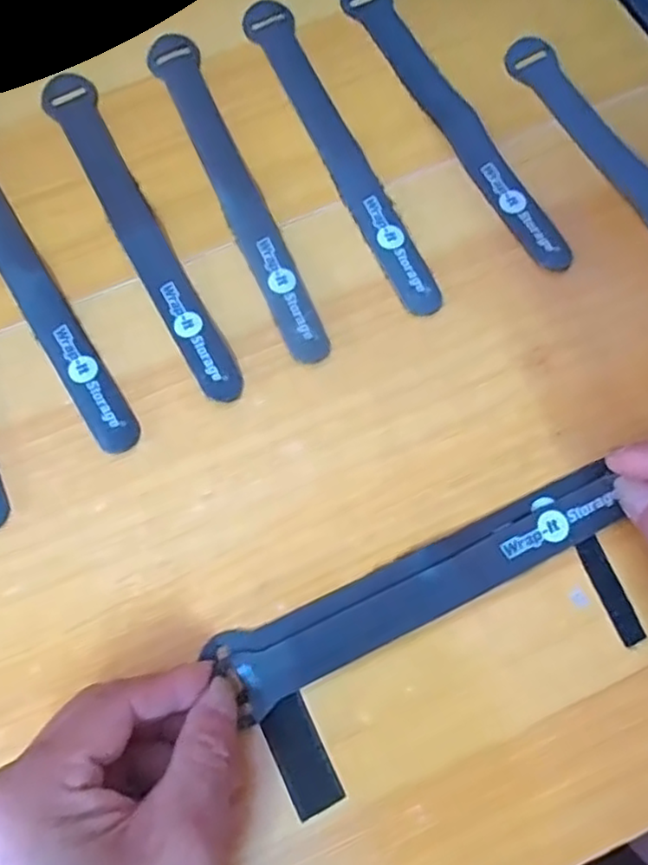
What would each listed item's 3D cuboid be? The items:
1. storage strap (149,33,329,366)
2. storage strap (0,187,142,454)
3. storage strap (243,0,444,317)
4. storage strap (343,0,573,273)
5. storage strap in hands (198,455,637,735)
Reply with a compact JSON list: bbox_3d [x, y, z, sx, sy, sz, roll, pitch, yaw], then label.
[{"bbox_3d":[-0.043,-0.121,0.326,0.023,0.004,0.195,-25,76,-6],"label":"storage strap"},{"bbox_3d":[-0.140,-0.075,0.314,0.023,0.004,0.198,-33,77,-8],"label":"storage strap"},{"bbox_3d":[0.008,-0.143,0.332,0.023,0.004,0.196,-24,76,-6],"label":"storage strap"},{"bbox_3d":[0.066,-0.160,0.336,0.023,0.004,0.192,-28,76,-7],"label":"storage strap"},{"bbox_3d":[0.042,0.062,0.274,0.175,0.009,0.030,-25,76,-6],"label":"storage strap in hands"}]

